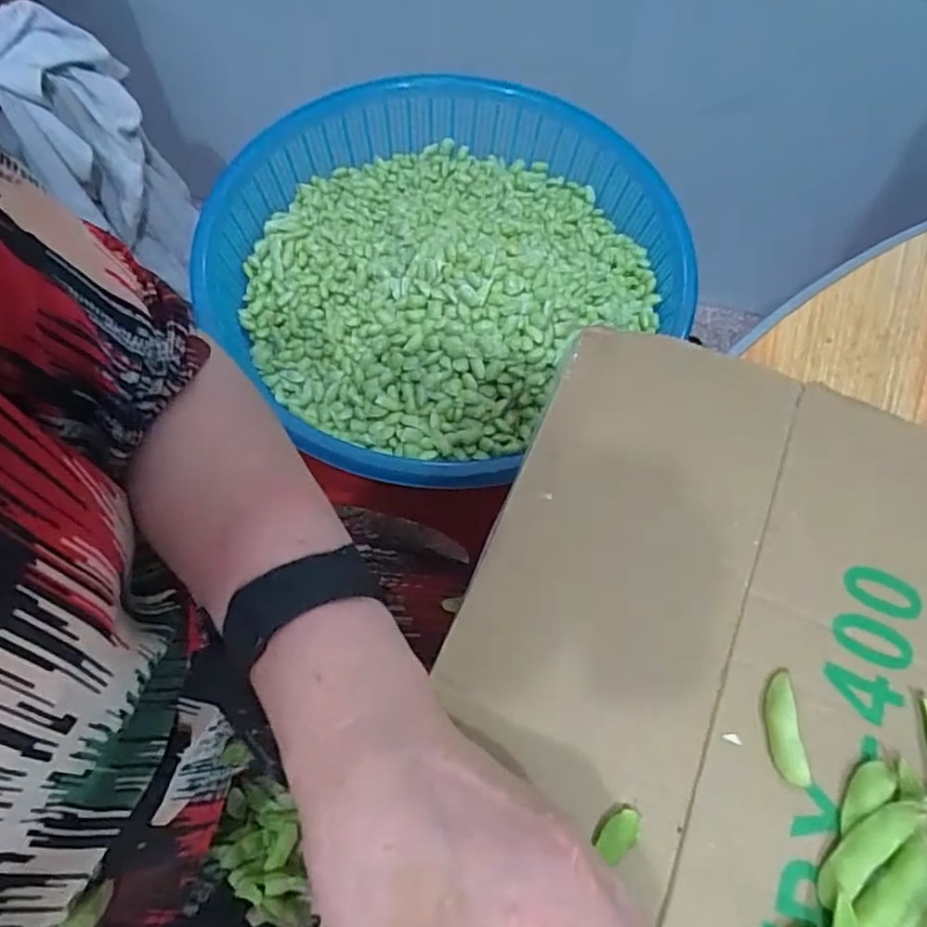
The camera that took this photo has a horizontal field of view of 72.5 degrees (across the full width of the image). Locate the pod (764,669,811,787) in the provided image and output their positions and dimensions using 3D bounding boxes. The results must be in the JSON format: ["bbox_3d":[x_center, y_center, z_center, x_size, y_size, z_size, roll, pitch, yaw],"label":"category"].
[{"bbox_3d":[0.132,0.108,0.260,0.012,0.008,0.043,2,67,-1],"label":"pod"}]

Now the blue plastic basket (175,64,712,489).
[{"bbox_3d":[-0.016,-0.197,0.549,0.378,0.099,0.364,1,67,-2],"label":"blue plastic basket"}]

